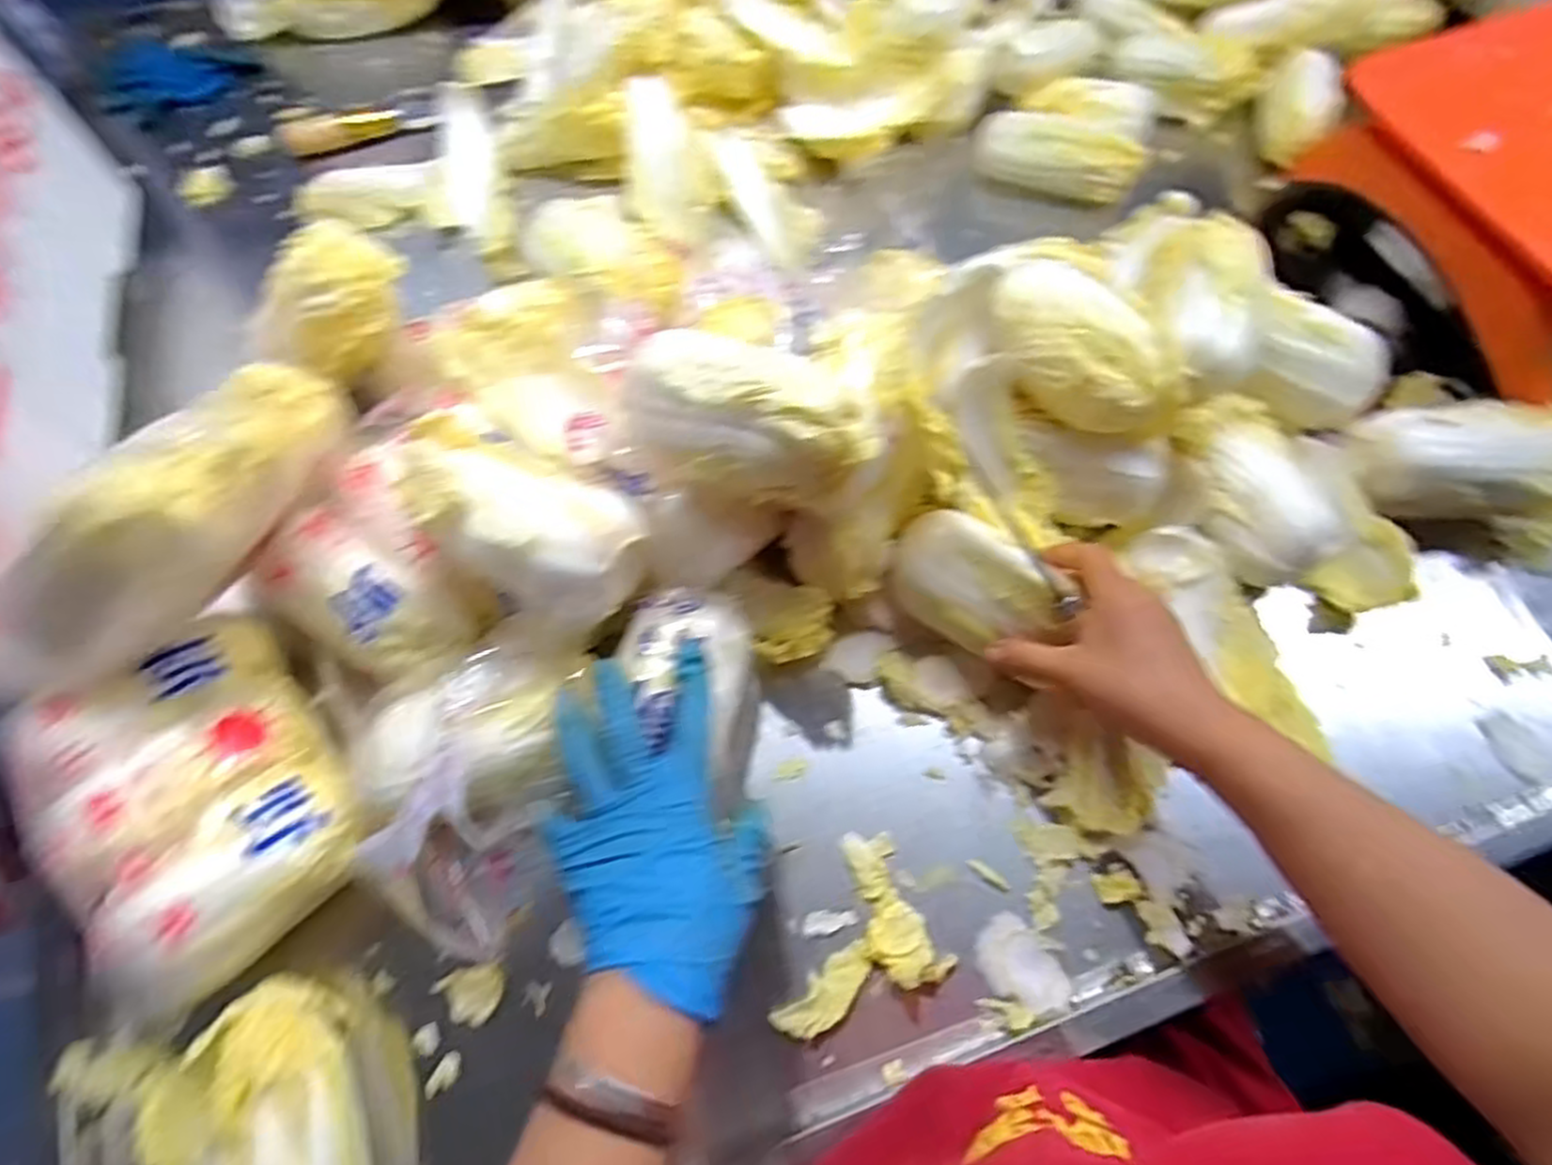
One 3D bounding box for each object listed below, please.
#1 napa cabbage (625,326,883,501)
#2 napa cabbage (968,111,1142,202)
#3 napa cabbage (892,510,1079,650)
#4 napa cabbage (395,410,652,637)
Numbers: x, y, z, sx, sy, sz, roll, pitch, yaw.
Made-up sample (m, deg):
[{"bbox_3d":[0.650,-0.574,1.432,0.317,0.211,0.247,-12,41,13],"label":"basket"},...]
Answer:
[{"bbox_3d":[-0.014,-0.086,0.366,0.133,0.053,0.066,16,68,7],"label":"napa cabbage"},{"bbox_3d":[0.237,-0.362,0.624,0.135,0.045,0.057,19,69,8],"label":"napa cabbage"},{"bbox_3d":[0.119,0.000,0.445,0.101,0.043,0.054,35,73,14],"label":"napa cabbage"},{"bbox_3d":[-0.139,-0.038,0.407,0.153,0.072,0.076,38,73,15],"label":"napa cabbage"}]

